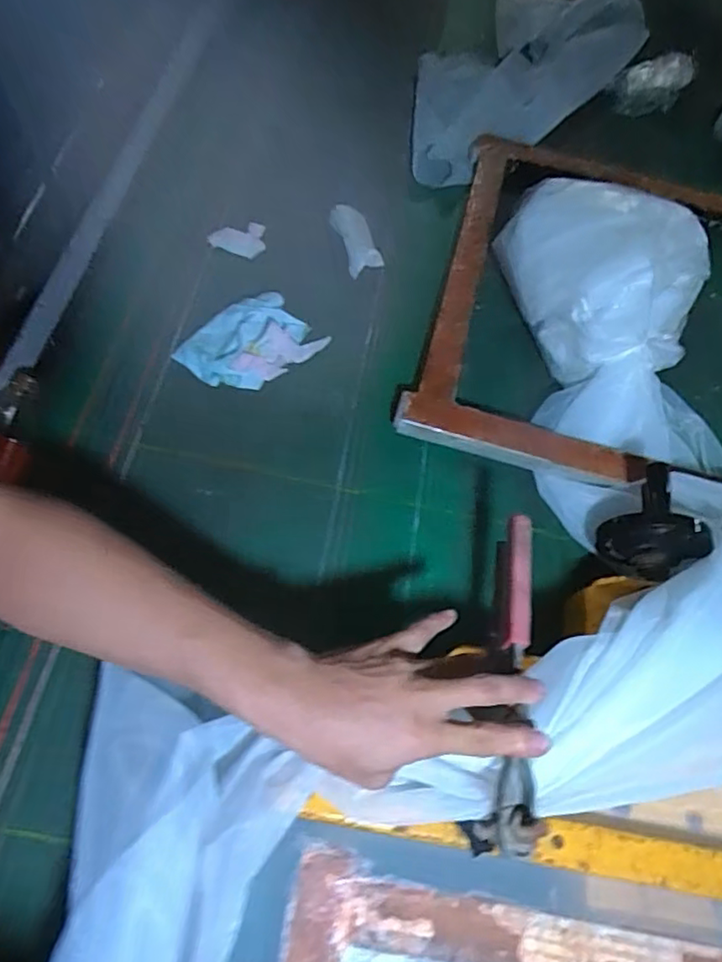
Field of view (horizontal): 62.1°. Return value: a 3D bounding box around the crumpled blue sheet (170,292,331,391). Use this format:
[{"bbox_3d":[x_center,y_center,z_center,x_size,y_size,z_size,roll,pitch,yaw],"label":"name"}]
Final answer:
[{"bbox_3d":[-0.129,-0.158,0.692,0.154,0.042,0.105,-38,74,-21],"label":"crumpled blue sheet"}]

